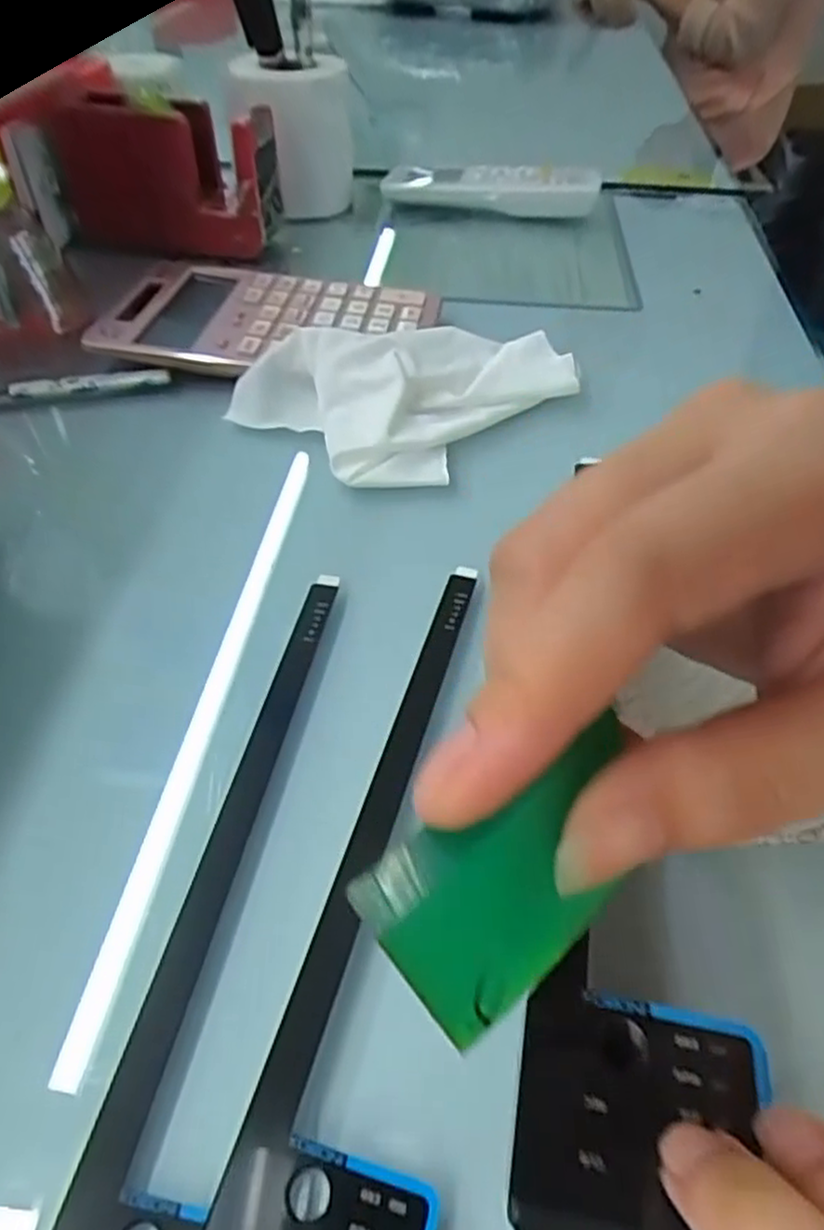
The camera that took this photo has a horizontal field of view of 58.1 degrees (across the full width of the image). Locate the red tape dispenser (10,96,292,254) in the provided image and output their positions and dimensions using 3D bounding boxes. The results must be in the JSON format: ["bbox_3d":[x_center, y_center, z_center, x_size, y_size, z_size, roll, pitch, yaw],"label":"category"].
[{"bbox_3d":[-0.167,-0.298,0.496,0.155,0.080,0.070,3,47,3],"label":"red tape dispenser"}]

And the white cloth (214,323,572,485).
[{"bbox_3d":[-0.008,-0.117,0.363,0.128,0.029,0.129,30,53,24],"label":"white cloth"}]

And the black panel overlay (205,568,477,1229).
[{"bbox_3d":[0.003,0.065,0.209,0.045,0.004,0.219,12,47,9],"label":"black panel overlay"}]

